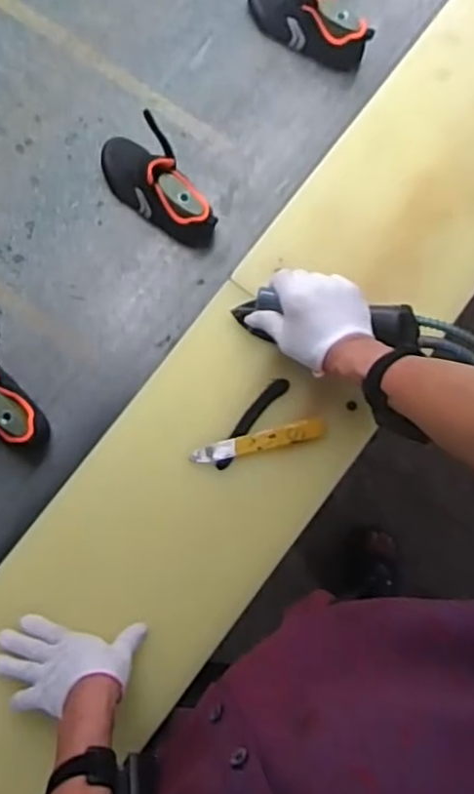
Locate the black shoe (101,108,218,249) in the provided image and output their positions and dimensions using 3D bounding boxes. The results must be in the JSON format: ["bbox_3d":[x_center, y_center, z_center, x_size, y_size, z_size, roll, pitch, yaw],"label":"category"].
[{"bbox_3d":[-0.107,-0.286,0.872,0.186,0.107,0.077,44,83,4],"label":"black shoe"}]

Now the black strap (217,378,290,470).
[{"bbox_3d":[0.017,0.031,0.818,0.023,0.008,0.136,38,83,3],"label":"black strap"}]

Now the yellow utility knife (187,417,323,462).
[{"bbox_3d":[0.027,0.055,0.809,0.166,0.007,0.026,-14,83,-4],"label":"yellow utility knife"}]

